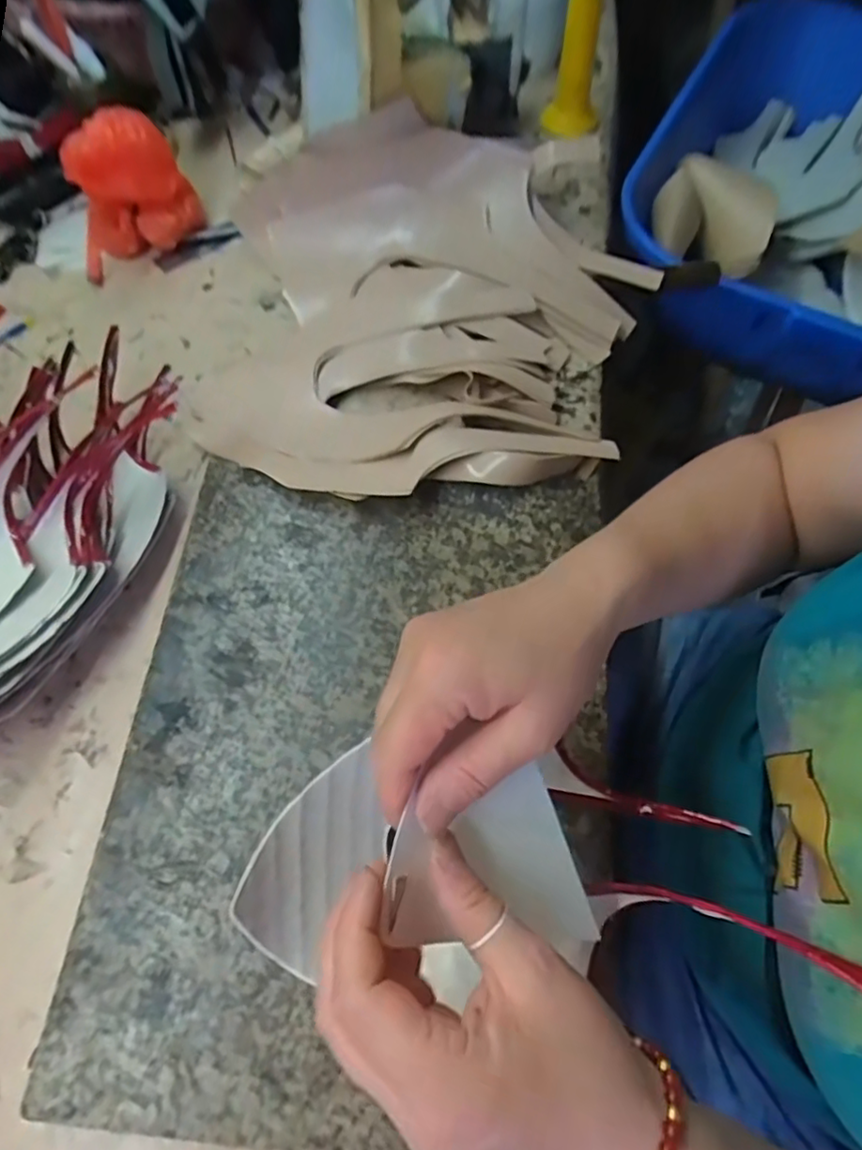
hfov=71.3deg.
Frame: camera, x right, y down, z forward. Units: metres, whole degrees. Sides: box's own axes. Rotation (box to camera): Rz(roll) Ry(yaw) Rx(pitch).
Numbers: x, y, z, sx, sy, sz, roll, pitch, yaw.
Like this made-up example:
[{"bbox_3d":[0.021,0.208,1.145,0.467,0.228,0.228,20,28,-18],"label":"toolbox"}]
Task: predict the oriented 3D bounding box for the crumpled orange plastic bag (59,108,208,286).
[{"bbox_3d":[-0.285,-0.356,0.559,0.123,0.103,0.063,-24,66,-9],"label":"crumpled orange plastic bag"}]

